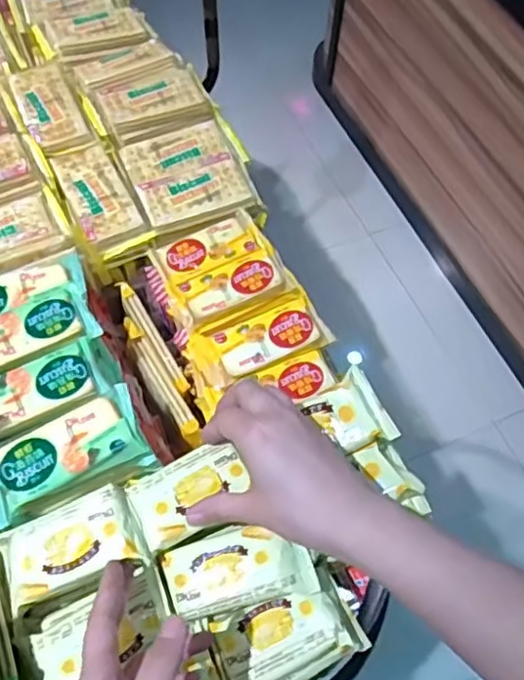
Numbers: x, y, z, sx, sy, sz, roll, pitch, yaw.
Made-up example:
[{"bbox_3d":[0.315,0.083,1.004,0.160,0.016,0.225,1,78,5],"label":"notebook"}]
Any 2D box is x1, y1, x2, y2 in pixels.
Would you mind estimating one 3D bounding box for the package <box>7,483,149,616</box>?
[{"bbox_3d":[-0.127,0.136,0.428,0.088,0.020,0.052,-18,63,-13],"label":"package"}]

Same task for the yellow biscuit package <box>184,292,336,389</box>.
[{"bbox_3d":[-0.003,-0.002,0.555,0.111,0.024,0.059,-21,64,-14],"label":"yellow biscuit package"}]

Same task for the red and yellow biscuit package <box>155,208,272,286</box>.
[{"bbox_3d":[-0.045,-0.086,0.603,0.103,0.013,0.053,-26,65,-16],"label":"red and yellow biscuit package"}]

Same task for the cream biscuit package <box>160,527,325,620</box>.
[{"bbox_3d":[-0.016,0.159,0.447,0.101,0.014,0.052,-13,80,0],"label":"cream biscuit package"}]

